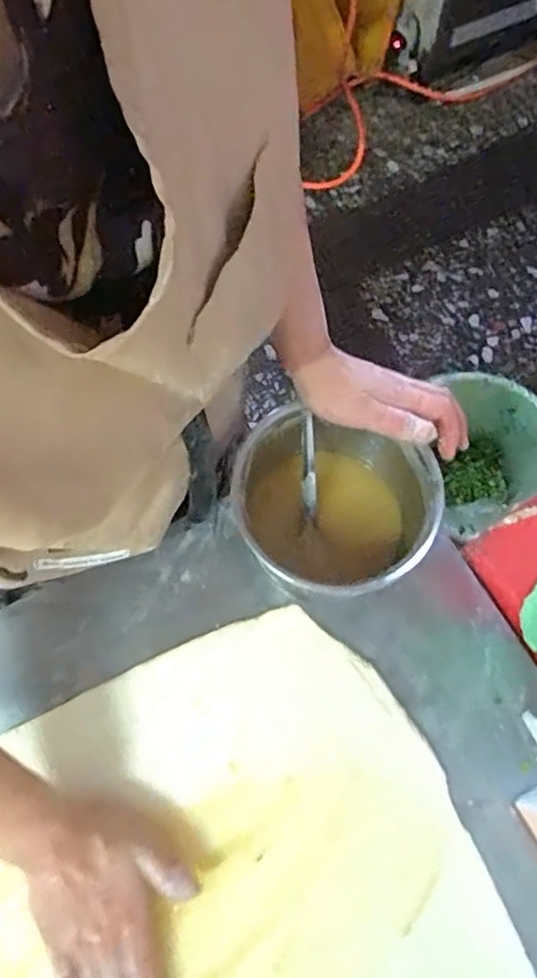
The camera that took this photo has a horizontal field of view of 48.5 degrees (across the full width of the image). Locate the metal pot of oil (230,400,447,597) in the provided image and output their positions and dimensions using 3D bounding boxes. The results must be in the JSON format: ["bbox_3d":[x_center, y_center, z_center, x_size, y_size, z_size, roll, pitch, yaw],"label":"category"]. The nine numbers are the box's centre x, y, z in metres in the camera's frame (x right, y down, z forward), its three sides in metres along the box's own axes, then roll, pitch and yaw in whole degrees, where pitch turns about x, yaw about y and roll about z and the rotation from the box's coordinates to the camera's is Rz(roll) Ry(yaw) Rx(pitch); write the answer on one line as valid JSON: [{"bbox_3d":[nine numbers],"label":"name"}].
[{"bbox_3d":[0.049,0.021,0.500,0.152,0.107,0.146,0,69,-1],"label":"metal pot of oil"}]

